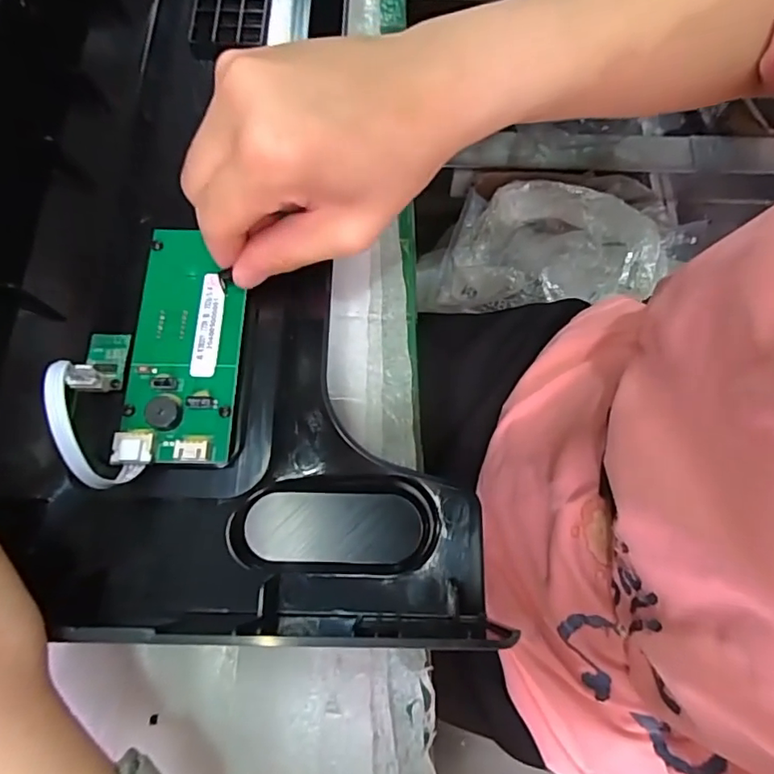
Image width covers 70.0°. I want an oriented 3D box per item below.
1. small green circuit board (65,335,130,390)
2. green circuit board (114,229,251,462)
[{"bbox_3d":[-0.122,-0.012,0.232,0.017,0.017,0.030,0,71,-1],"label":"small green circuit board"},{"bbox_3d":[-0.089,-0.021,0.241,0.049,0.008,0.110,-5,69,-3],"label":"green circuit board"}]

